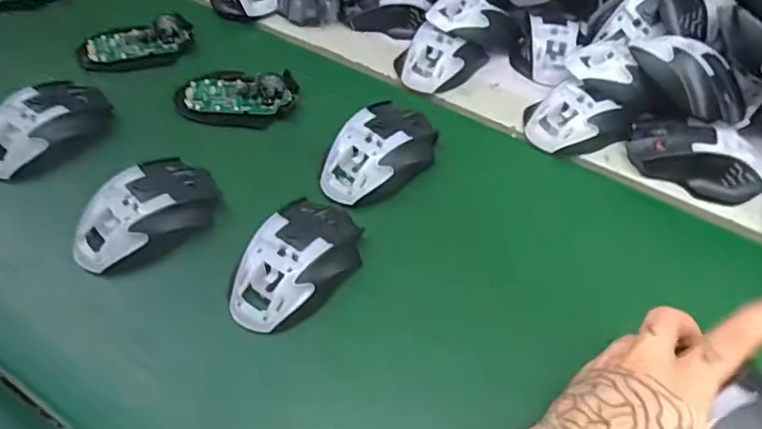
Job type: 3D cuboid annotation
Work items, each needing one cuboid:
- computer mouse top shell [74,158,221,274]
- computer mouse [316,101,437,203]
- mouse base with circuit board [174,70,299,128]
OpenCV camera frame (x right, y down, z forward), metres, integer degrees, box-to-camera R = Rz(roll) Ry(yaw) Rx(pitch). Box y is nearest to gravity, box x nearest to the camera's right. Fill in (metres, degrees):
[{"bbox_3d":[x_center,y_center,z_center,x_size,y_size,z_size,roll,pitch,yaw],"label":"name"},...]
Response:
[{"bbox_3d":[-0.188,-0.004,0.451,0.067,0.035,0.118,38,60,24],"label":"computer mouse top shell"},{"bbox_3d":[0.000,-0.055,0.487,0.073,0.034,0.111,30,57,20],"label":"computer mouse"},{"bbox_3d":[-0.138,-0.116,0.541,0.107,0.025,0.074,8,52,4],"label":"mouse base with circuit board"}]

